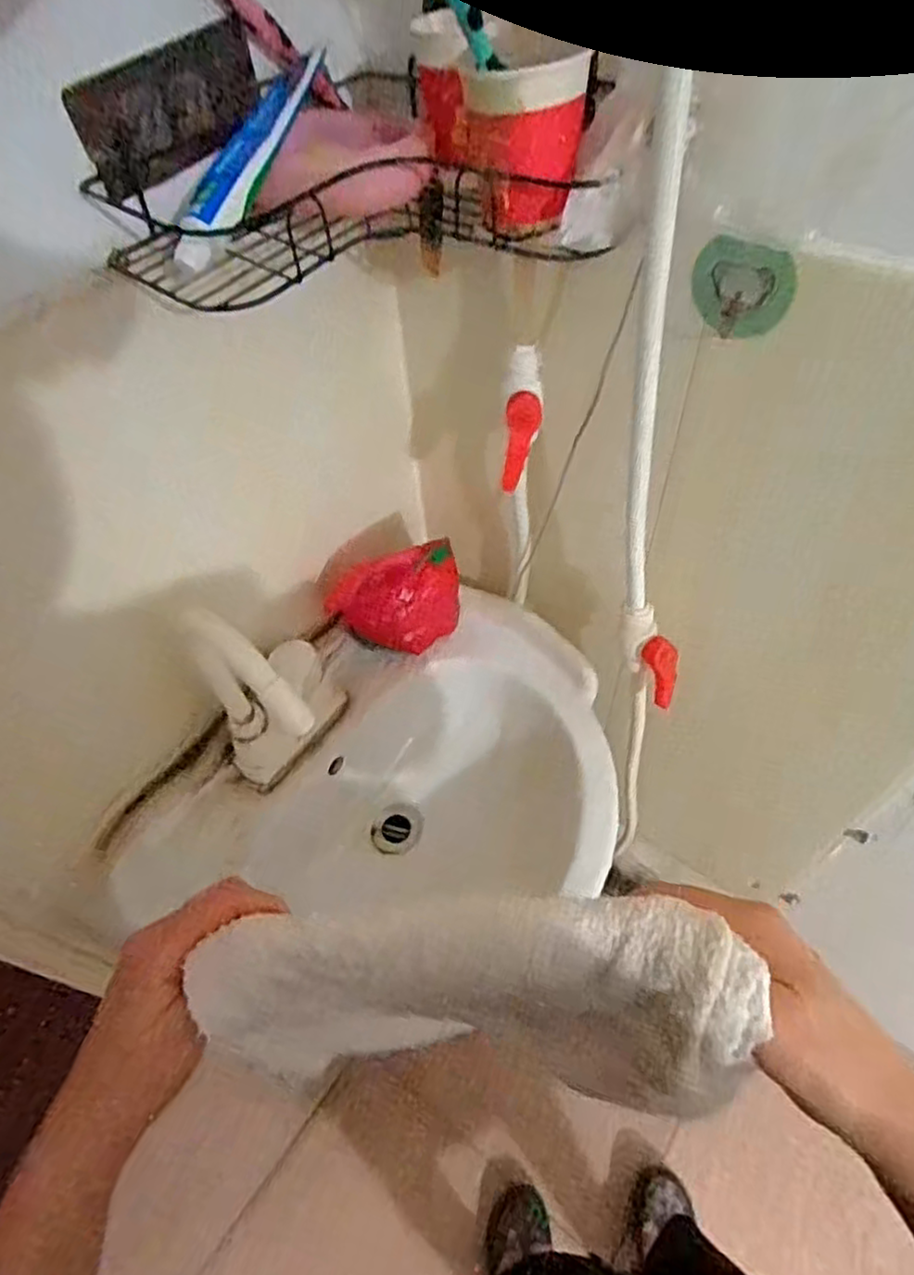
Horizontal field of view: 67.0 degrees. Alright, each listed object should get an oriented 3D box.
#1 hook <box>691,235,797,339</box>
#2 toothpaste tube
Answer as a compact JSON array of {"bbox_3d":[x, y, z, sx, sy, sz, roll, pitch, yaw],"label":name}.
[{"bbox_3d":[0.185,-0.225,0.448,0.062,0.057,0.009,13,55,13],"label":"hook"},{"bbox_3d":[-0.124,-0.288,0.411,0.039,0.023,0.155,21,79,19],"label":"toothpaste tube"}]

